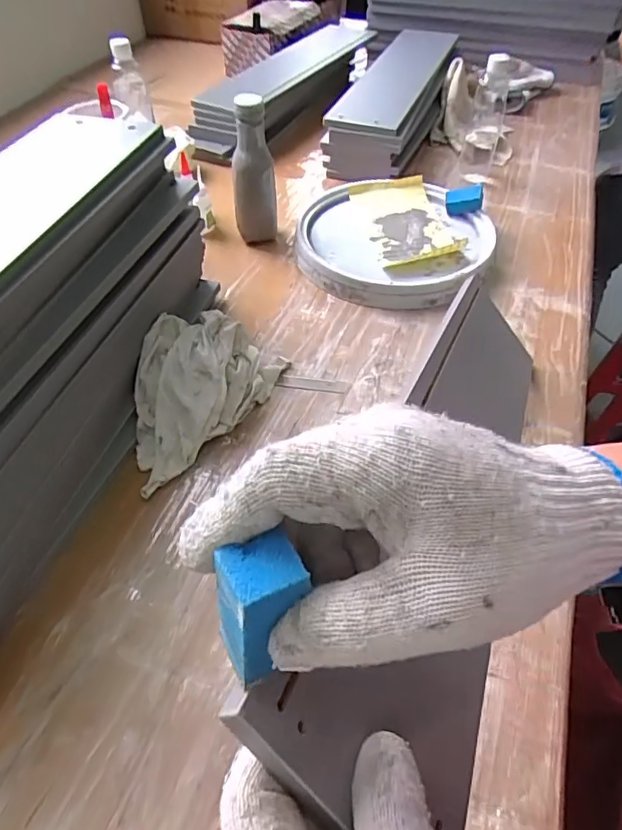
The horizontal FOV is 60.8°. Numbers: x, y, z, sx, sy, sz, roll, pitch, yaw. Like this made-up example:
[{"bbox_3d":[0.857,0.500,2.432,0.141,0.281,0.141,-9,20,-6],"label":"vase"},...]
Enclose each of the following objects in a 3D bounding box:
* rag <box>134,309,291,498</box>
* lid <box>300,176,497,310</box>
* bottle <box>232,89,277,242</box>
[{"bbox_3d":[-0.131,-0.028,0.575,0.131,0.082,0.224,16,51,15],"label":"rag"},{"bbox_3d":[0.122,-0.266,0.798,0.273,0.047,0.288,-1,49,1],"label":"lid"},{"bbox_3d":[-0.083,-0.345,0.767,0.062,0.209,0.052,-3,49,-1],"label":"bottle"}]

